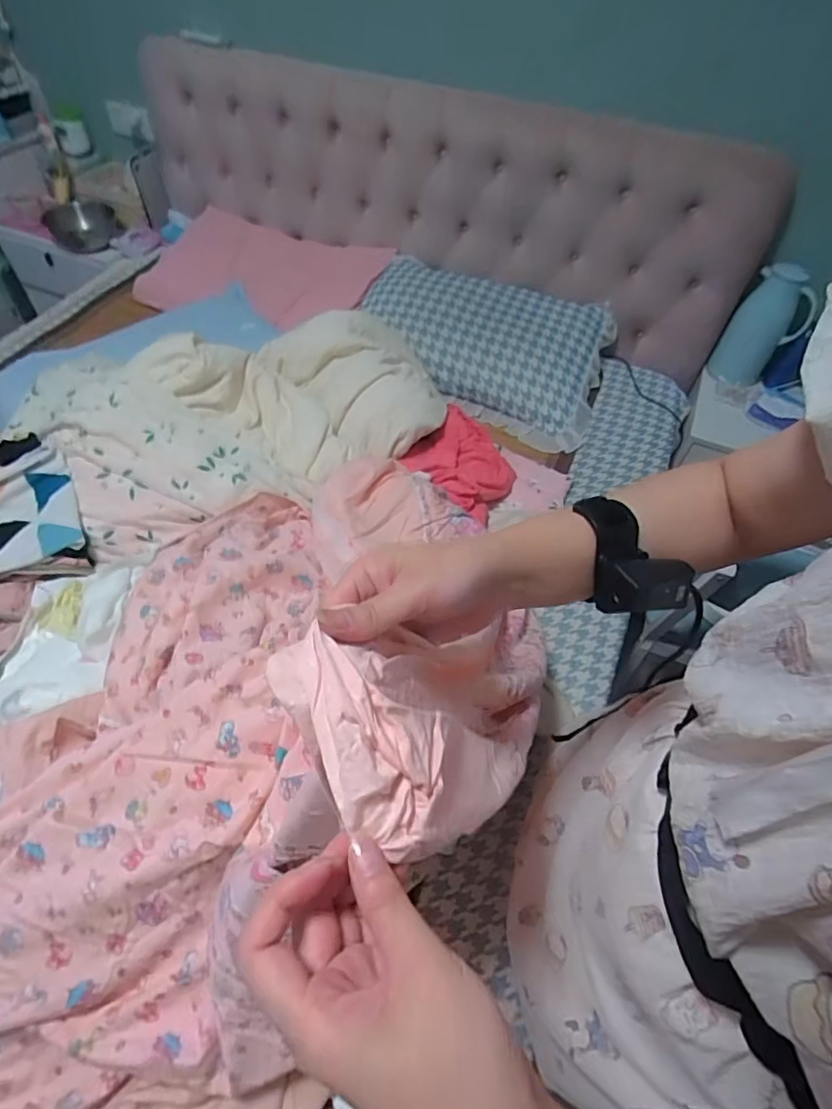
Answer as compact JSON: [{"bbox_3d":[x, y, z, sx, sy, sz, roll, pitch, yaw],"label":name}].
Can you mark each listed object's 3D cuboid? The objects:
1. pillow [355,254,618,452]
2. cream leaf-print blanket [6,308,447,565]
[{"bbox_3d":[0.165,-0.589,1.484,0.706,0.172,0.429,23,55,13],"label":"pillow"},{"bbox_3d":[-0.373,-0.288,1.094,0.826,0.163,0.487,-9,55,-11],"label":"cream leaf-print blanket"}]

